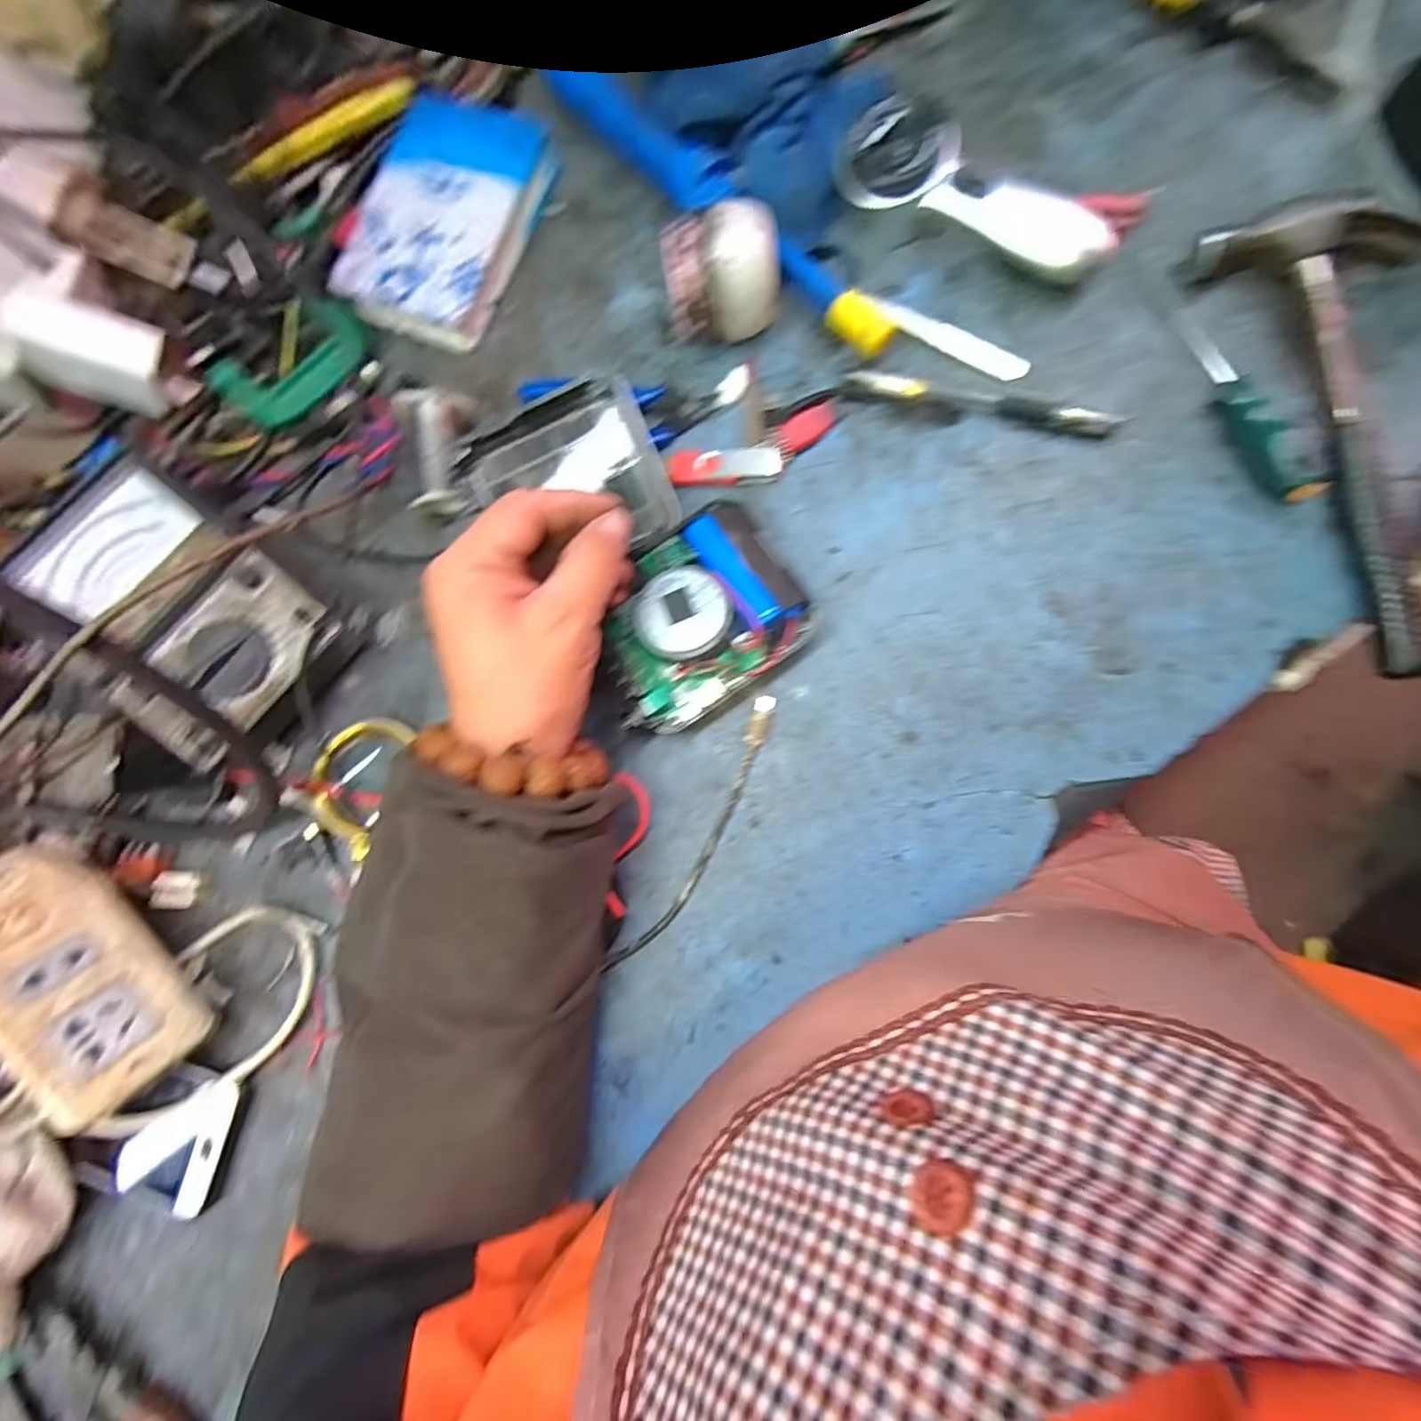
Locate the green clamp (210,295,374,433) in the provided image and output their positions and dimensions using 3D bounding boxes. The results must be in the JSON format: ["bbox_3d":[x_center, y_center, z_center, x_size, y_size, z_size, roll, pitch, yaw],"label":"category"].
[{"bbox_3d":[-0.273,-0.230,0.393,0.048,0.025,0.096,42,91,10],"label":"green clamp"}]

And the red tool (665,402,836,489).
[{"bbox_3d":[0.026,-0.149,0.350,0.099,0.008,0.032,-15,82,6],"label":"red tool"}]

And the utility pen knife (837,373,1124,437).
[{"bbox_3d":[0.149,-0.173,0.335,0.145,0.011,0.015,15,87,9],"label":"utility pen knife"}]

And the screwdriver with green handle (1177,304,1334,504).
[{"bbox_3d":[0.277,-0.162,0.311,0.021,0.015,0.120,-19,82,6],"label":"screwdriver with green handle"}]

